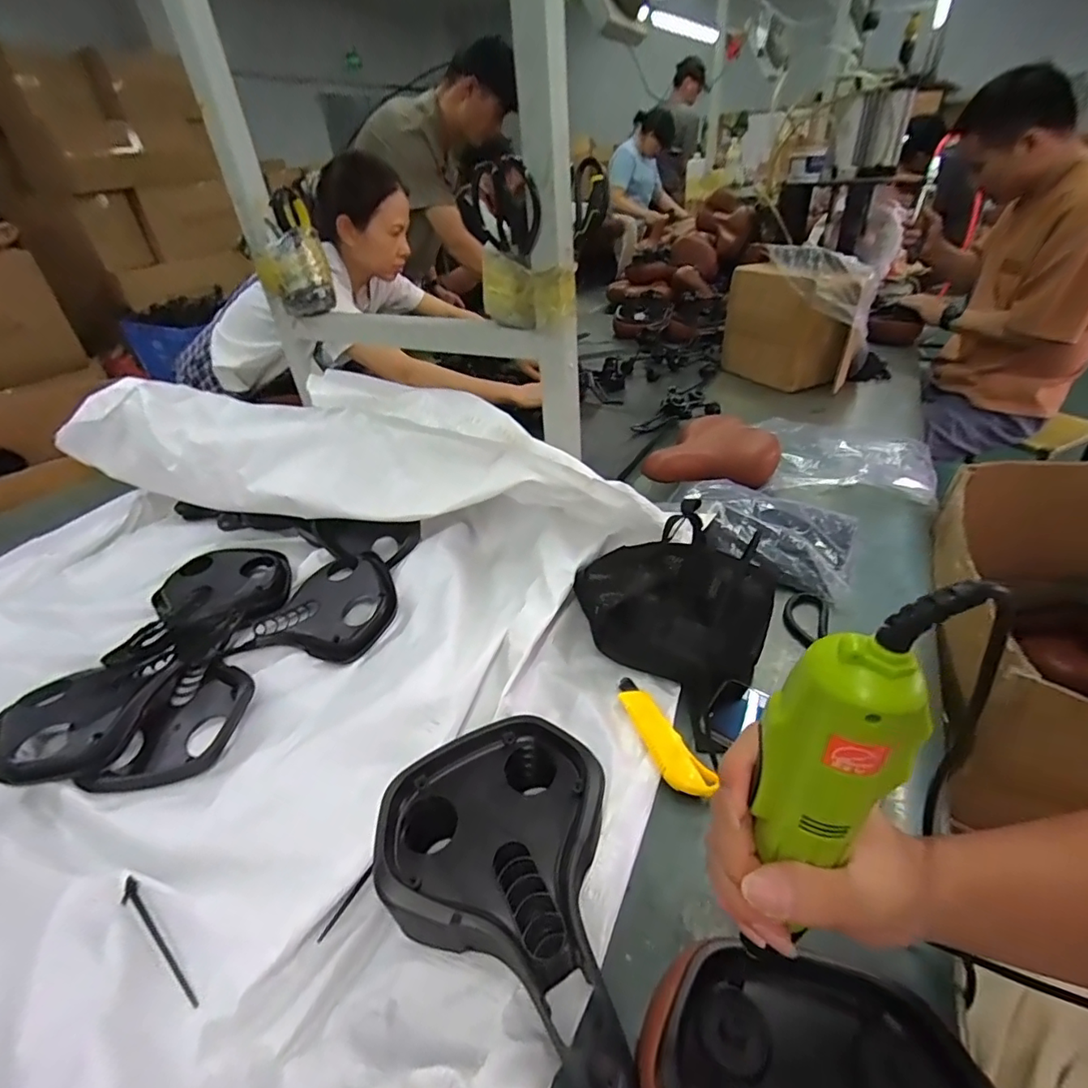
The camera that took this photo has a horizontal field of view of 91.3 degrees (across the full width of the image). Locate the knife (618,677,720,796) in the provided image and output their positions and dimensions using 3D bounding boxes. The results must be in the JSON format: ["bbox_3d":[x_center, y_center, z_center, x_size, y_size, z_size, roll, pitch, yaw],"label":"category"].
[{"bbox_3d":[0.113,0.190,0.539,0.038,0.014,0.147,-20,38,-19],"label":"knife"}]

